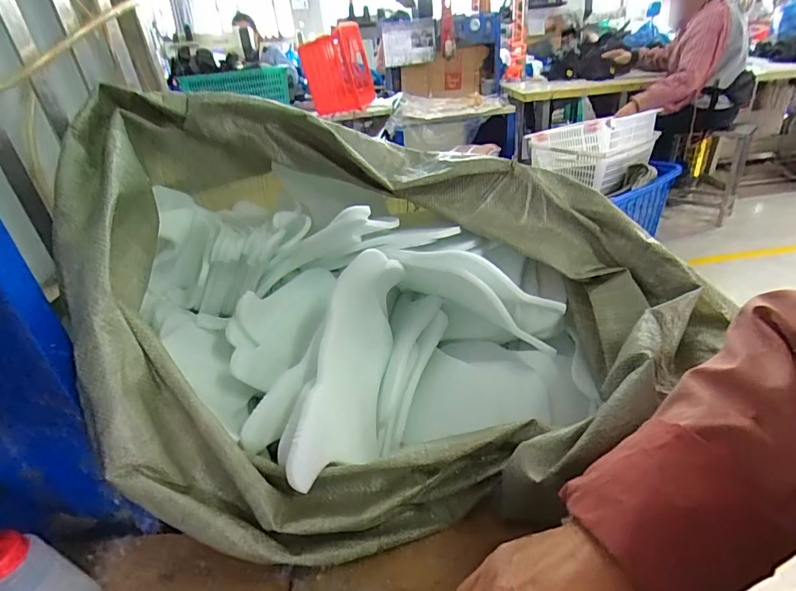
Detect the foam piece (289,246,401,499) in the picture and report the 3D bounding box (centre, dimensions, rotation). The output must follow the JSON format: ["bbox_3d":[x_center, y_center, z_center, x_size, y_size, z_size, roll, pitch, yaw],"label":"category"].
[{"bbox_3d":[-0.045,0.076,0.453,0.054,0.147,0.250,2,31,13],"label":"foam piece"}]

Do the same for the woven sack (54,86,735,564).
[{"bbox_3d":[-0.022,-0.042,0.525,0.535,0.344,0.536,-16,31,-16],"label":"woven sack"}]

